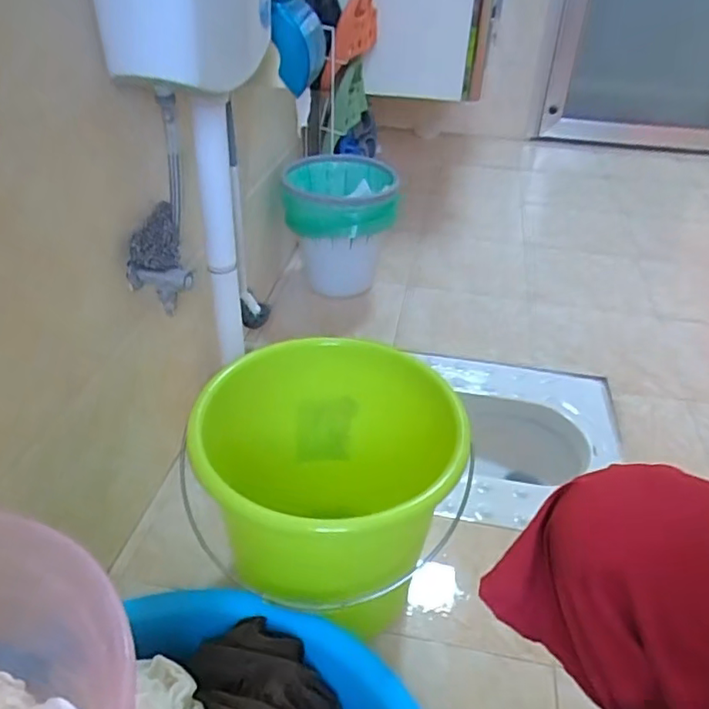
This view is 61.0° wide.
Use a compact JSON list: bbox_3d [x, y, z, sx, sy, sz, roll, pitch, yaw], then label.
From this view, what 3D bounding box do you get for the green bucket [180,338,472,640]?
[{"bbox_3d":[-0.042,0.183,0.757,0.277,0.304,0.278,2,35,-1],"label":"green bucket"}]

